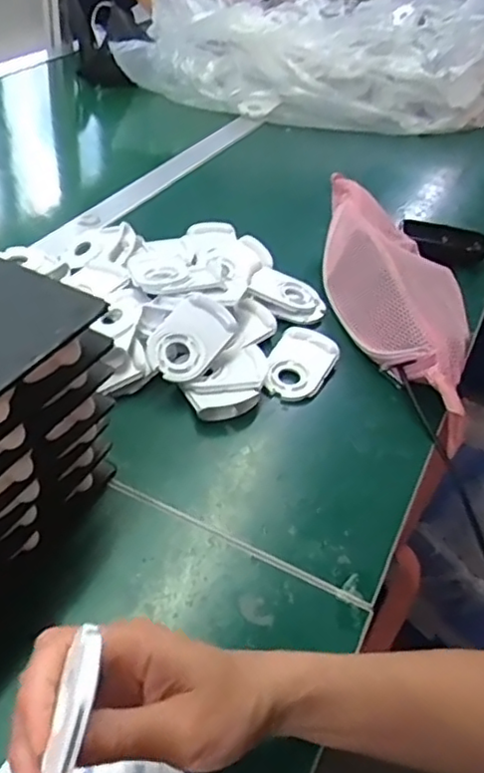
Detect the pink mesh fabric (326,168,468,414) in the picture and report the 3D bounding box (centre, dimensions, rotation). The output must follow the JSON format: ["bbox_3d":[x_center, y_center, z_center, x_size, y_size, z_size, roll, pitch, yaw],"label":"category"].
[{"bbox_3d":[0.162,-0.106,0.683,0.111,0.081,0.339,-6,43,-15],"label":"pink mesh fabric"}]

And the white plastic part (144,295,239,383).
[{"bbox_3d":[-0.049,-0.045,0.586,0.062,0.019,0.083,34,80,12],"label":"white plastic part"}]

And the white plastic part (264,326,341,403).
[{"bbox_3d":[0.054,-0.024,0.620,0.059,0.017,0.085,24,44,17],"label":"white plastic part"}]

